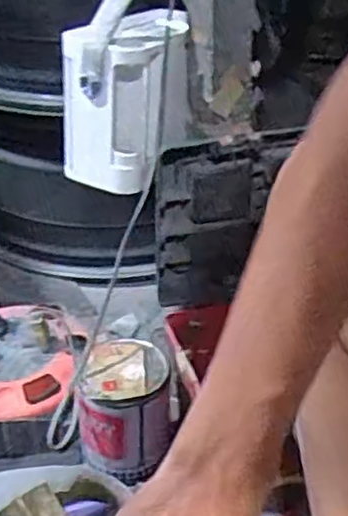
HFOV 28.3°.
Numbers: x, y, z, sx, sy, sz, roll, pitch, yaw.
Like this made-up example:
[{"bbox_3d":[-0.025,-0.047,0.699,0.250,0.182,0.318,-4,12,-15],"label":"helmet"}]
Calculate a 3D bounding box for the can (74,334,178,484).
[{"bbox_3d":[-0.057,0.173,0.780,0.098,0.127,0.092,1,33,0],"label":"can"}]

